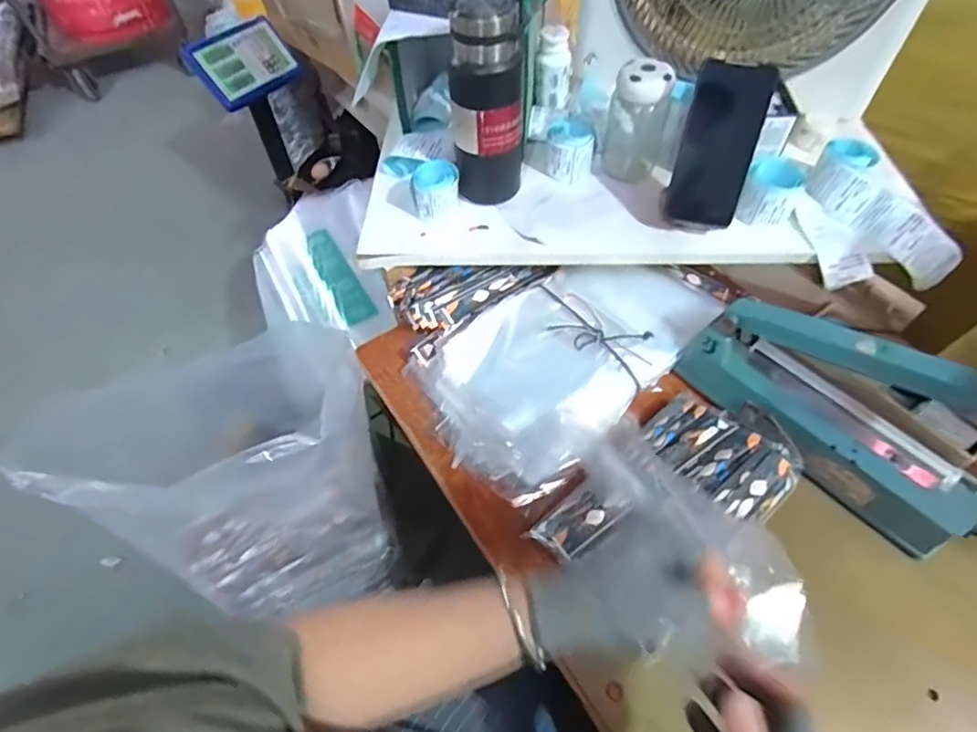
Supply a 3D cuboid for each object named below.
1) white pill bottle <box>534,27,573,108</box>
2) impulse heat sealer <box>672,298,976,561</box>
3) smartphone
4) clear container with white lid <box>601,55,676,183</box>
[{"bbox_3d":[0.090,-0.412,0.715,0.049,0.098,0.040,4,56,4],"label":"white pill bottle"},{"bbox_3d":[0.348,0.022,0.506,0.289,0.190,0.090,38,65,24],"label":"impulse heat sealer"},{"bbox_3d":[0.252,-0.238,0.565,0.076,0.162,0.008,14,31,12],"label":"smartphone"},{"bbox_3d":[0.190,-0.311,0.645,0.081,0.140,0.076,17,58,13],"label":"clear container with white lid"}]

